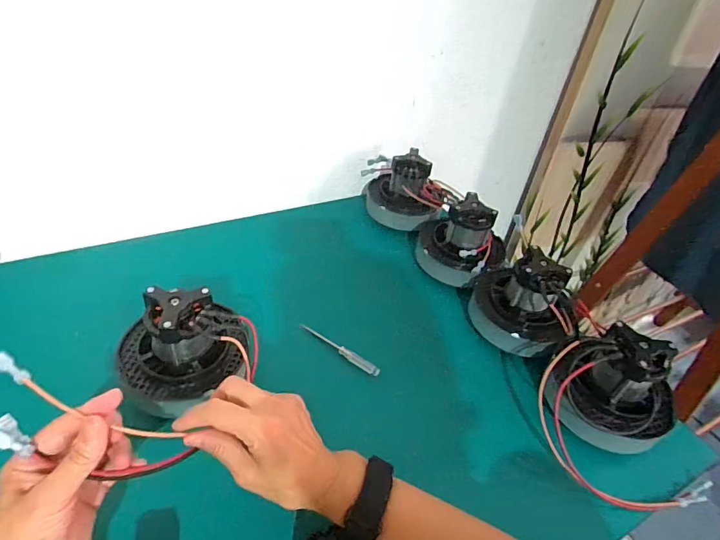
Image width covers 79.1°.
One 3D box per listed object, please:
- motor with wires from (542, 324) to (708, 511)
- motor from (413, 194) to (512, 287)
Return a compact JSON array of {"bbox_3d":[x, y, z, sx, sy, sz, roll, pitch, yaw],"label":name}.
[{"bbox_3d":[0.260,0.148,0.429,0.130,0.109,0.155,-14,45,-24],"label":"motor with wires"},{"bbox_3d":[0.157,-0.050,0.632,0.122,0.102,0.113,5,40,-4],"label":"motor"}]

